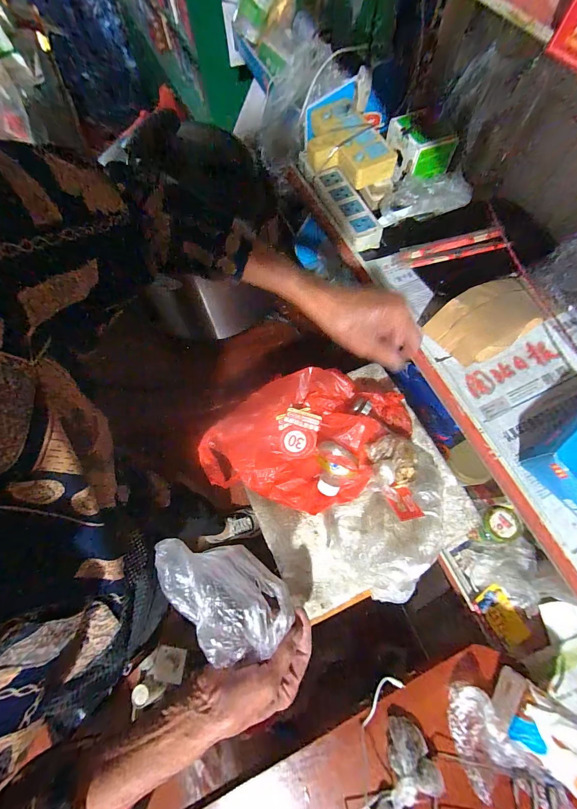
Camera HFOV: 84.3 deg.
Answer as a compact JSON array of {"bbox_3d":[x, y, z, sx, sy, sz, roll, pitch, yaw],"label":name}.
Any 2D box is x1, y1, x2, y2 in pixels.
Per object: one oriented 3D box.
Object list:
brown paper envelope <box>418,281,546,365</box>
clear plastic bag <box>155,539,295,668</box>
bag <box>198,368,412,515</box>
[{"bbox_3d":[0.277,-0.116,0.450,0.155,0.055,0.094,-30,70,-11],"label":"brown paper envelope"},{"bbox_3d":[-0.073,0.191,0.330,0.148,0.054,0.091,39,73,16],"label":"clear plastic bag"},{"bbox_3d":[0.027,0.046,0.476,0.223,0.051,0.261,35,72,15],"label":"bag"}]

